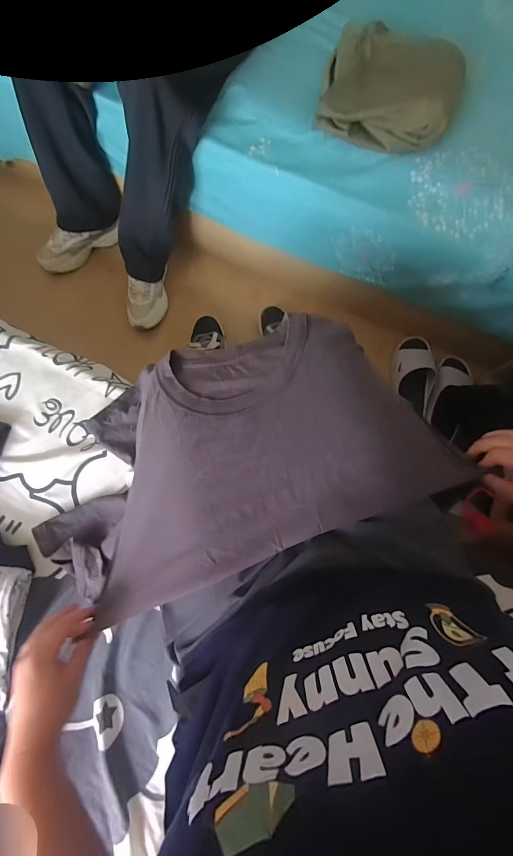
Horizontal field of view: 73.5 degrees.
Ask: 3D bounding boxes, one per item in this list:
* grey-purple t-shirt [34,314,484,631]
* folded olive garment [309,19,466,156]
[{"bbox_3d":[-0.031,0.027,0.450,0.494,0.061,0.283,-21,78,-6],"label":"grey-purple t-shirt"},{"bbox_3d":[0.283,-0.736,0.728,0.276,0.096,0.294,19,77,3],"label":"folded olive garment"}]

